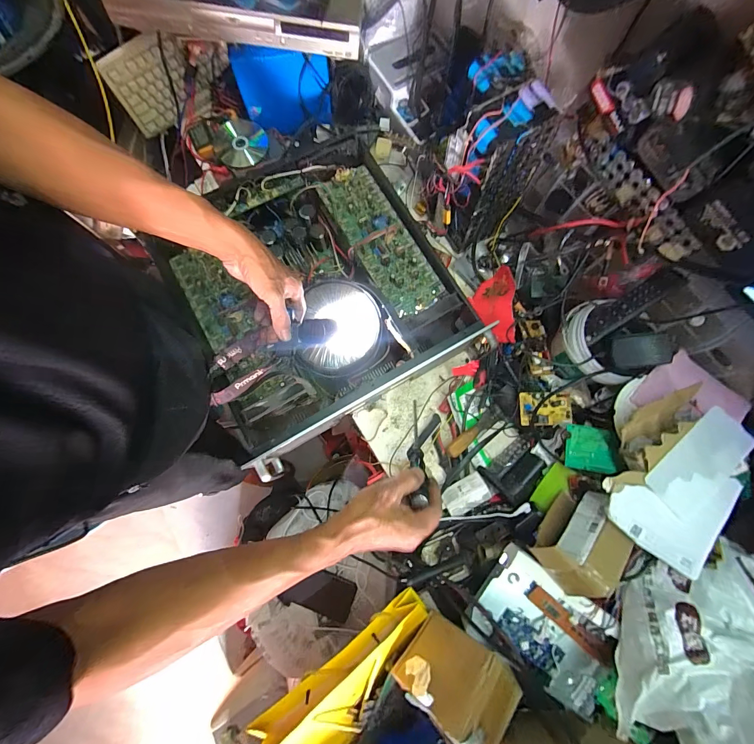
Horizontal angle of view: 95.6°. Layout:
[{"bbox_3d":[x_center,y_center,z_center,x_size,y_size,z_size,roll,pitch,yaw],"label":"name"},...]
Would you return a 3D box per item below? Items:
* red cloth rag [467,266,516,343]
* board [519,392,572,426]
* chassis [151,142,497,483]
[{"bbox_3d":[0.222,-0.130,0.654,0.075,0.047,0.140,-3,78,-2],"label":"red cloth rag"},{"bbox_3d":[0.300,0.066,0.605,0.089,0.018,0.057,2,77,-1],"label":"board"},{"bbox_3d":[-0.112,-0.145,0.644,0.436,0.125,0.459,-30,80,-8],"label":"chassis"}]

